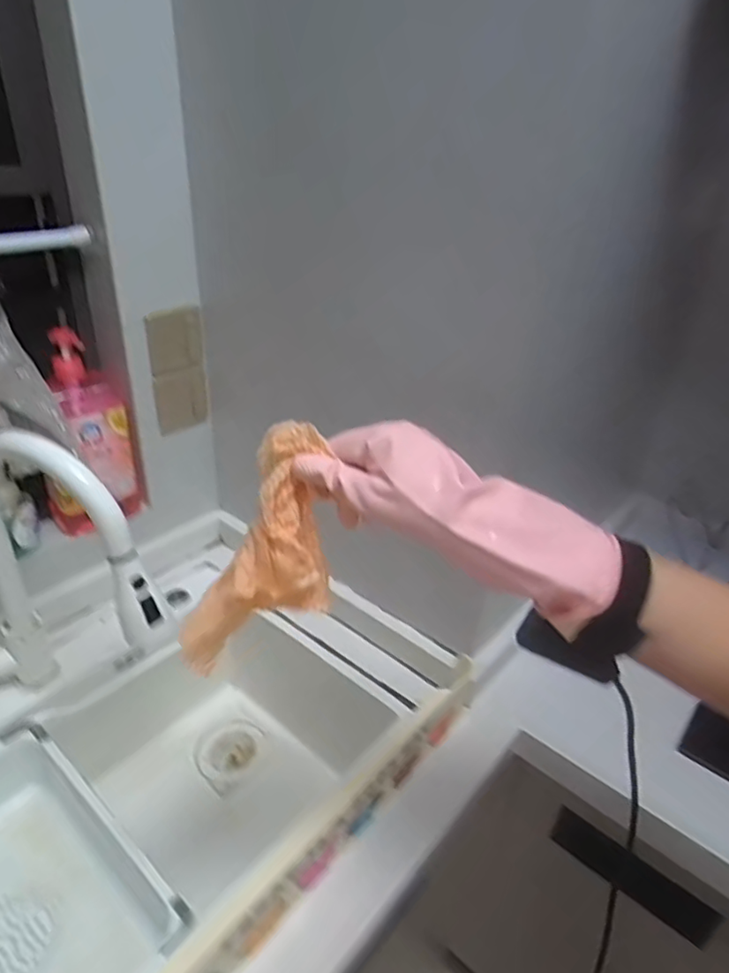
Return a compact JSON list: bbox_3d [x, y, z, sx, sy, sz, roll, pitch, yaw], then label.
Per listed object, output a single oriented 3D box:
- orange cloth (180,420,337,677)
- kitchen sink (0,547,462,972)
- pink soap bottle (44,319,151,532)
[{"bbox_3d":[-0.070,0.057,0.458,0.064,0.208,0.077,13,18,-46],"label":"orange cloth"},{"bbox_3d":[-0.276,0.386,0.770,0.444,0.307,0.663,27,39,33],"label":"kitchen sink"},{"bbox_3d":[-0.385,-0.074,0.839,0.082,0.281,0.126,23,37,29],"label":"pink soap bottle"}]

